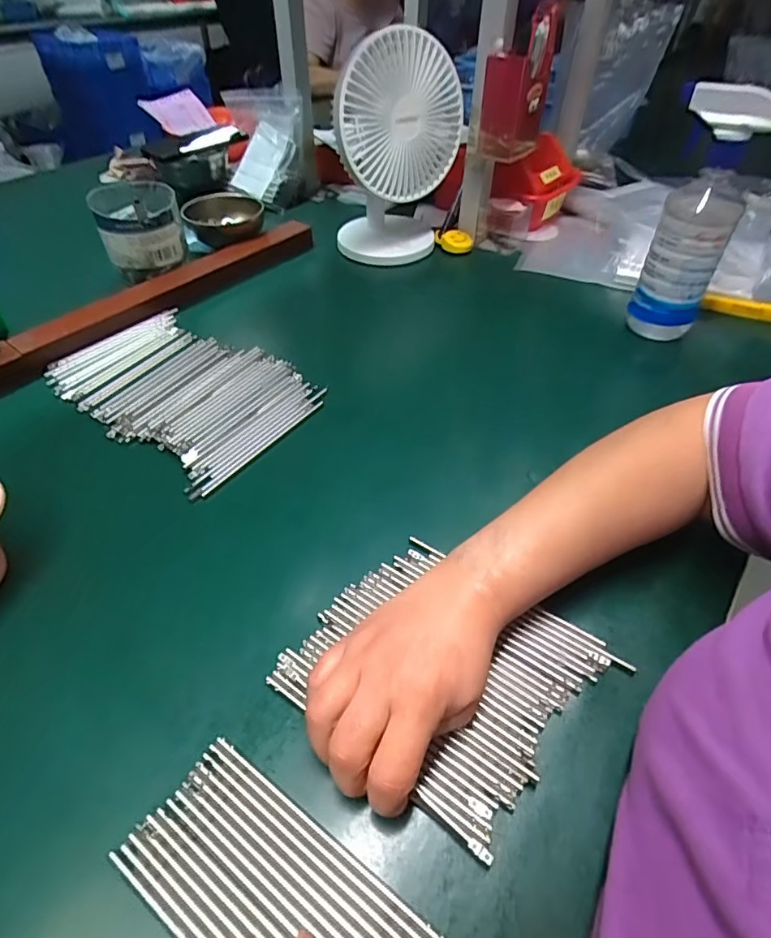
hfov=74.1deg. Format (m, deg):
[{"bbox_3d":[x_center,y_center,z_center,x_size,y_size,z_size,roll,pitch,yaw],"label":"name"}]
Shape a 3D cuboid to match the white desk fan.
[{"bbox_3d":[0.016,-0.396,0.643,0.148,0.221,0.122,3,46,2],"label":"white desk fan"}]

